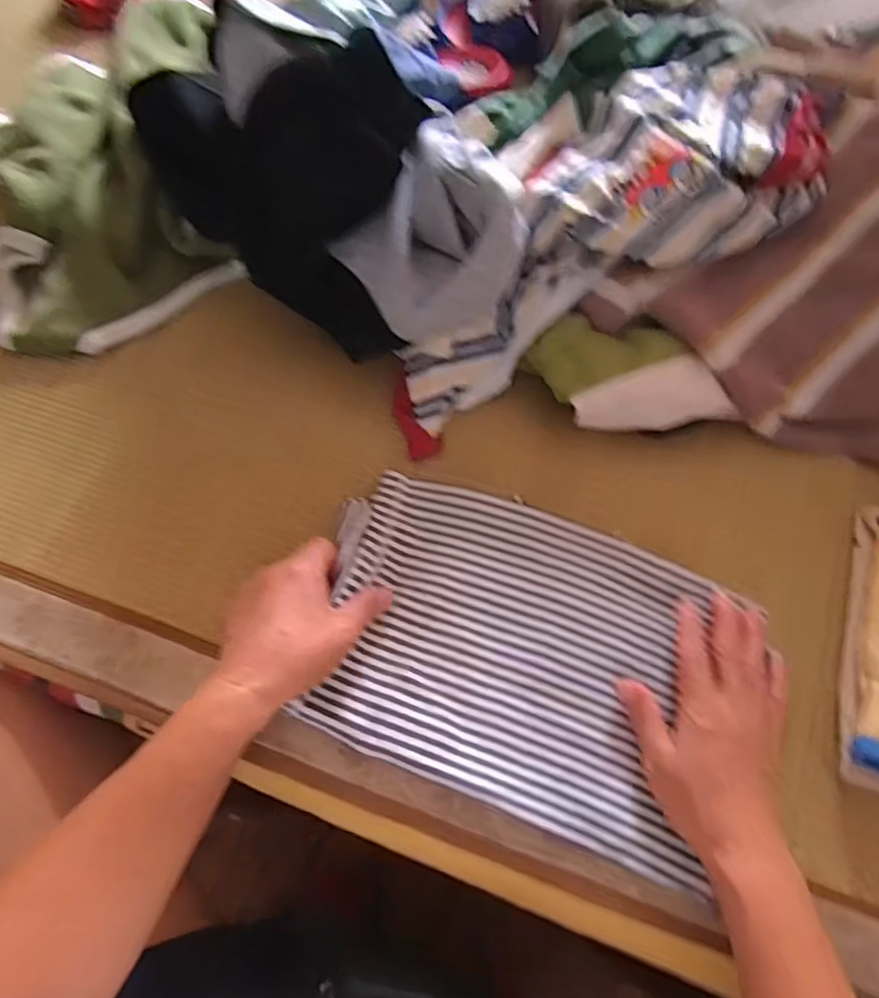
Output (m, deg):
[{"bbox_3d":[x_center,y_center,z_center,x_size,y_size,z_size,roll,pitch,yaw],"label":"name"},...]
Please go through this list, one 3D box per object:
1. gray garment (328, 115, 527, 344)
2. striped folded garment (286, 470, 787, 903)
[{"bbox_3d":[0.007,-0.207,0.469,0.121,0.099,0.142,35,71,13],"label":"gray garment"},{"bbox_3d":[0.054,0.104,0.431,0.278,0.029,0.205,20,69,8],"label":"striped folded garment"}]

